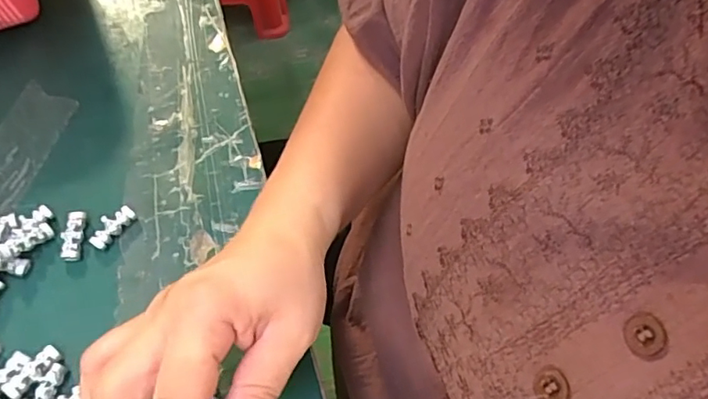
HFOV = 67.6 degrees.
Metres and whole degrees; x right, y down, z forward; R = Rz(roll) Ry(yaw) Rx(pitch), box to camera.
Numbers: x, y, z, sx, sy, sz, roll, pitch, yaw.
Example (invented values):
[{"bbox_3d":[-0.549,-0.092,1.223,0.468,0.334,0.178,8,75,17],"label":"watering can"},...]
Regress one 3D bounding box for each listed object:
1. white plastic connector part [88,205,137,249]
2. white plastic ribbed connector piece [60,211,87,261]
[{"bbox_3d":[-0.150,0.016,0.327,0.014,0.005,0.030,31,65,14],"label":"white plastic connector part"},{"bbox_3d":[-0.172,0.022,0.323,0.012,0.006,0.030,1,62,-2],"label":"white plastic ribbed connector piece"}]

